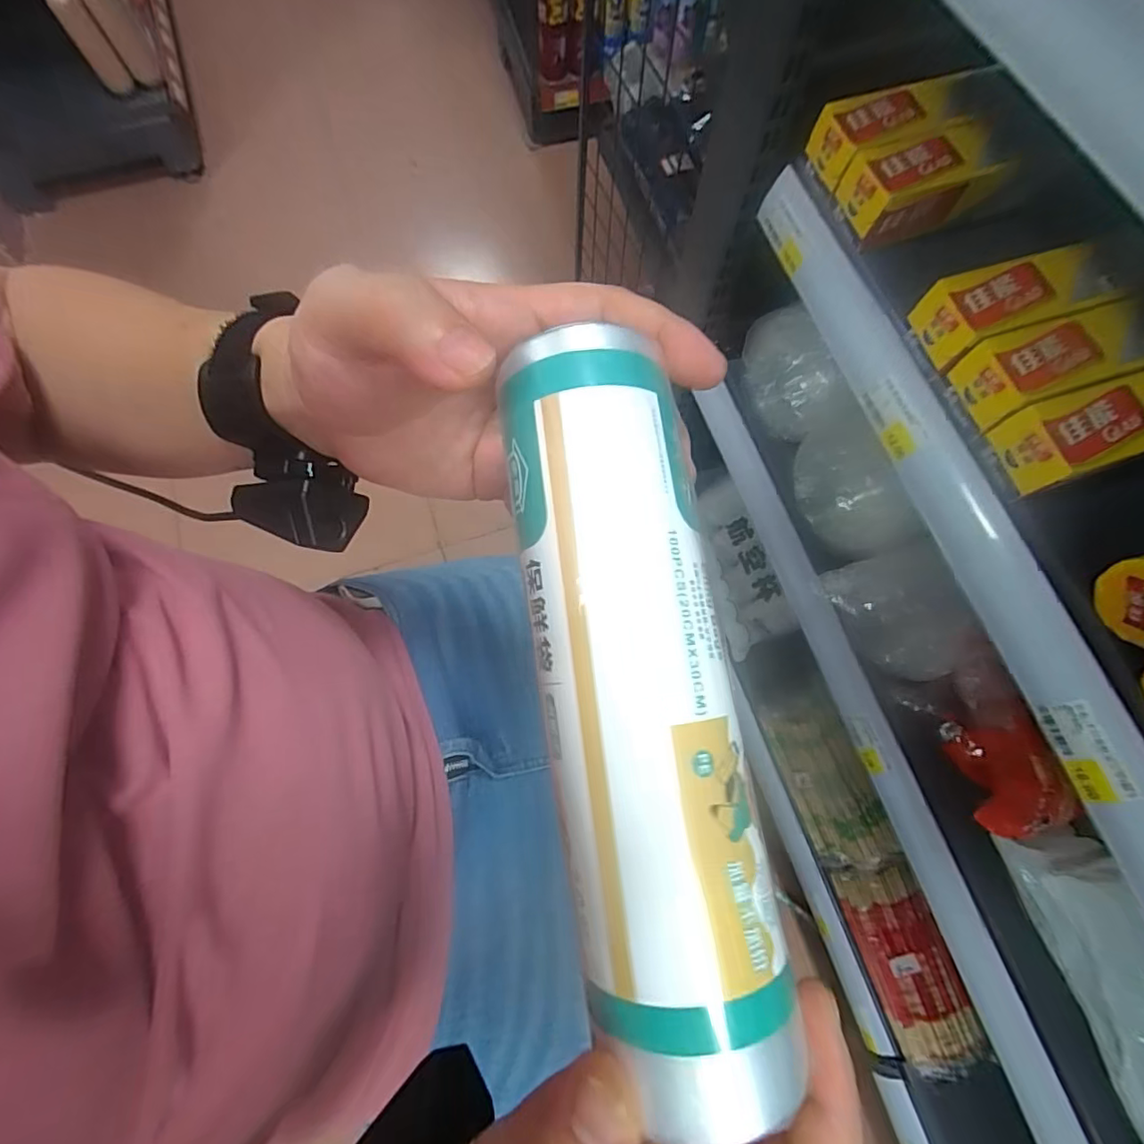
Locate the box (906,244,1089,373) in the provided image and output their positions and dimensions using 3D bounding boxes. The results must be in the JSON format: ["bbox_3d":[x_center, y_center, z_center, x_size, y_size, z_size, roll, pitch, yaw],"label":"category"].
[{"bbox_3d":[0.285,-0.175,0.360,0.100,0.034,0.045,-19,74,-8],"label":"box"}]

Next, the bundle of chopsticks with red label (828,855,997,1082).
[{"bbox_3d":[0.454,0.527,0.739,0.100,0.048,0.247,-18,74,-7],"label":"bundle of chopsticks with red label"}]

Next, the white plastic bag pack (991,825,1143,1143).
[{"bbox_3d":[0.419,0.342,0.401,0.059,0.097,0.268,-10,73,-5],"label":"white plastic bag pack"}]

